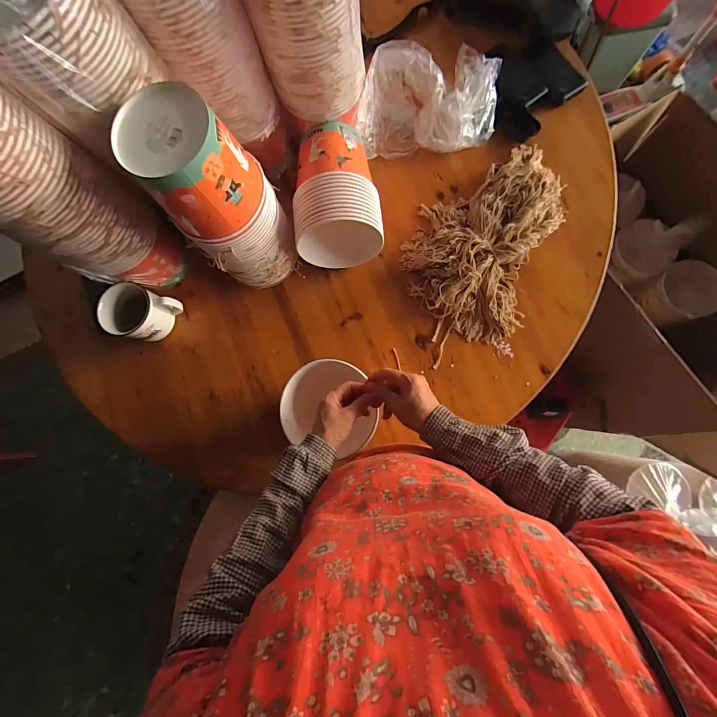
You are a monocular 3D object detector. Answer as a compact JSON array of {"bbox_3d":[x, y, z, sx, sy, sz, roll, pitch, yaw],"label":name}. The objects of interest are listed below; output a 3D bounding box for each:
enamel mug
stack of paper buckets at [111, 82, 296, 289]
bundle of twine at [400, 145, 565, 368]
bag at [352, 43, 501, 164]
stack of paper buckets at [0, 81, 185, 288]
[{"bbox_3d":[-0.445,-0.089,0.709,0.121,0.093,0.107,19,85,7],"label":"enamel mug"},{"bbox_3d":[-0.213,-0.247,0.585,0.158,0.343,0.135,-37,81,0],"label":"stack of paper buckets"},{"bbox_3d":[0.248,-0.246,0.688,0.271,0.056,0.443,24,85,8],"label":"bundle of twine"},{"bbox_3d":[0.143,-0.544,0.709,0.274,0.110,0.189,-2,82,5],"label":"bag"},{"bbox_3d":[-0.460,-0.243,0.524,0.144,0.421,0.156,27,86,8],"label":"stack of paper buckets"}]

